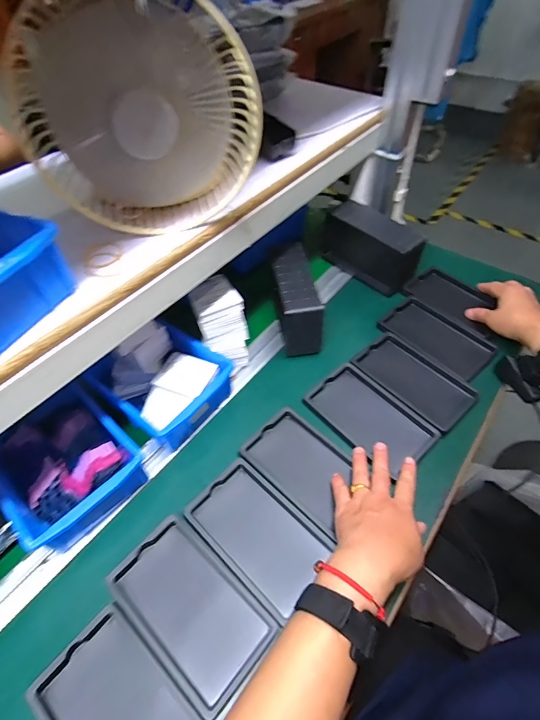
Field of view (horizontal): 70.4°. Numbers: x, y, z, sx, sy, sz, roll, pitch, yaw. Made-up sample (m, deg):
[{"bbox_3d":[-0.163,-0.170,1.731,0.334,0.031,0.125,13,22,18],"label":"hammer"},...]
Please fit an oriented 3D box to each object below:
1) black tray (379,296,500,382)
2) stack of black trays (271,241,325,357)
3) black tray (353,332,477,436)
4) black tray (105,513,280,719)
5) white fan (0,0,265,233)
[{"bbox_3d":[0.263,-0.040,0.603,0.099,0.009,0.159,-37,58,-24],"label":"black tray"},{"bbox_3d":[0.039,-0.092,0.598,0.057,0.101,0.163,-10,51,-4],"label":"stack of black trays"},{"bbox_3d":[0.206,0.027,0.551,0.096,0.019,0.161,-34,57,-22],"label":"black tray"},{"bbox_3d":[-0.080,0.245,0.384,0.160,0.018,0.092,34,61,27],"label":"black tray"},{"bbox_3d":[-0.112,-0.213,0.348,0.198,0.177,0.061,-13,52,-7],"label":"white fan"}]

